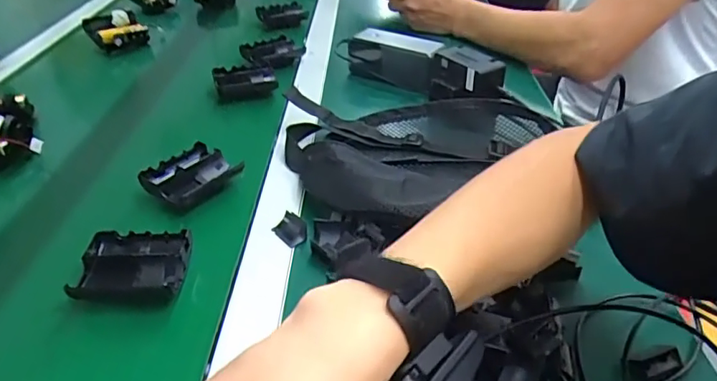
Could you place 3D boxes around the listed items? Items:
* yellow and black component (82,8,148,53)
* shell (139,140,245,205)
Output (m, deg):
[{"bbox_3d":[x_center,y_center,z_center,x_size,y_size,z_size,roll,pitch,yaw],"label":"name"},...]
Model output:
[{"bbox_3d":[-0.389,-0.256,0.875,0.069,0.050,0.077,31,44,35],"label":"yellow and black component"},{"bbox_3d":[-0.166,-0.014,0.543,0.064,0.025,0.080,27,42,31],"label":"shell"}]

